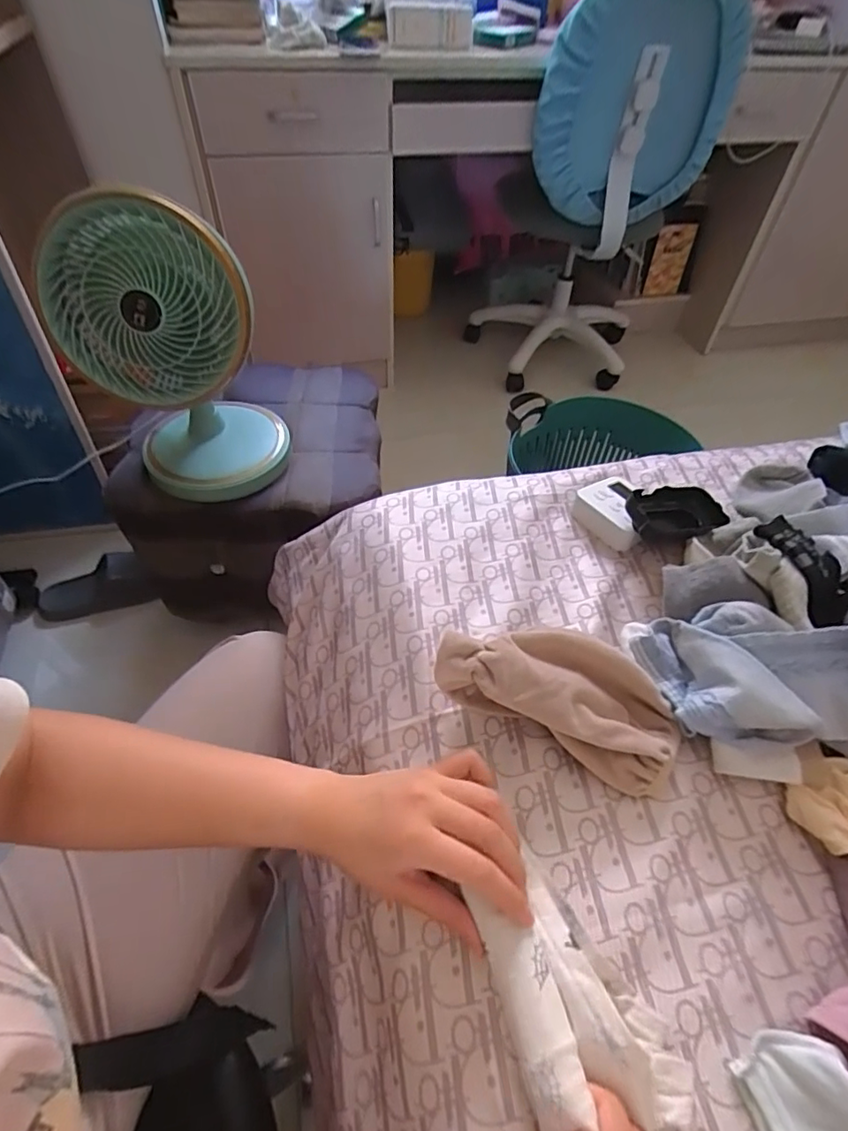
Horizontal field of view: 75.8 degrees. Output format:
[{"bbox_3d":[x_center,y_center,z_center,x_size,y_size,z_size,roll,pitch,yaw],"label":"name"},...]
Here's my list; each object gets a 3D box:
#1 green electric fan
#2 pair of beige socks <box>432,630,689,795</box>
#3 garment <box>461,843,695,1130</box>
[{"bbox_3d":[-0.323,-0.276,0.718,0.224,0.356,0.174,-10,52,-11],"label":"green electric fan"},{"bbox_3d":[0.100,0.093,0.400,0.175,0.058,0.082,25,53,17],"label":"pair of beige socks"},{"bbox_3d":[0.081,0.237,0.299,0.079,0.023,0.129,-15,53,-15],"label":"garment"}]

